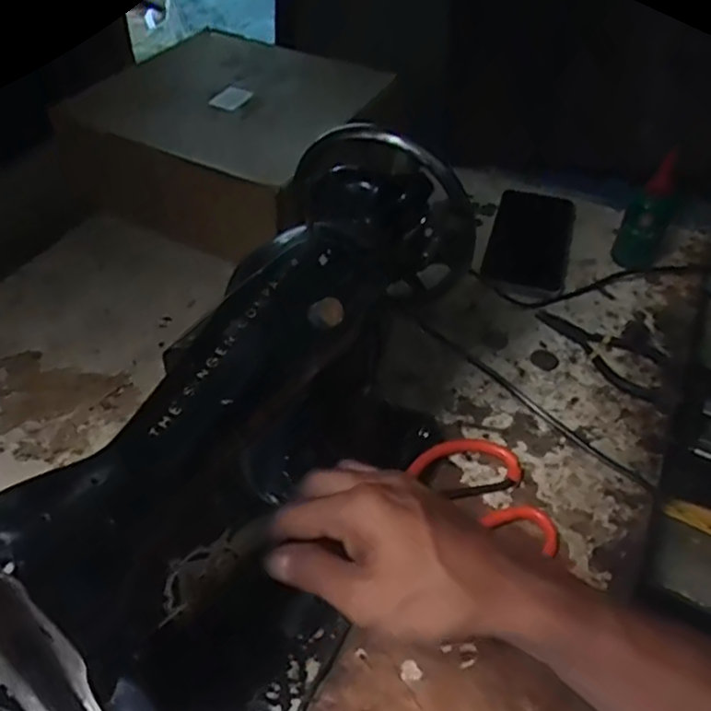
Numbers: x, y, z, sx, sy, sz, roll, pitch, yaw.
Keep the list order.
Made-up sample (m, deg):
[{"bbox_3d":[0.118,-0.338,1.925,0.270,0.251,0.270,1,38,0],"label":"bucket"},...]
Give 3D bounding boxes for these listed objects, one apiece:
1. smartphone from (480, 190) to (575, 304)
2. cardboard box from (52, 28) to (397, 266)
[{"bbox_3d":[0.178,-0.118,0.683,0.080,0.014,0.179,20,50,6],"label":"smartphone"},{"bbox_3d":[-0.125,-0.226,0.705,0.237,0.118,0.253,24,47,15],"label":"cardboard box"}]

